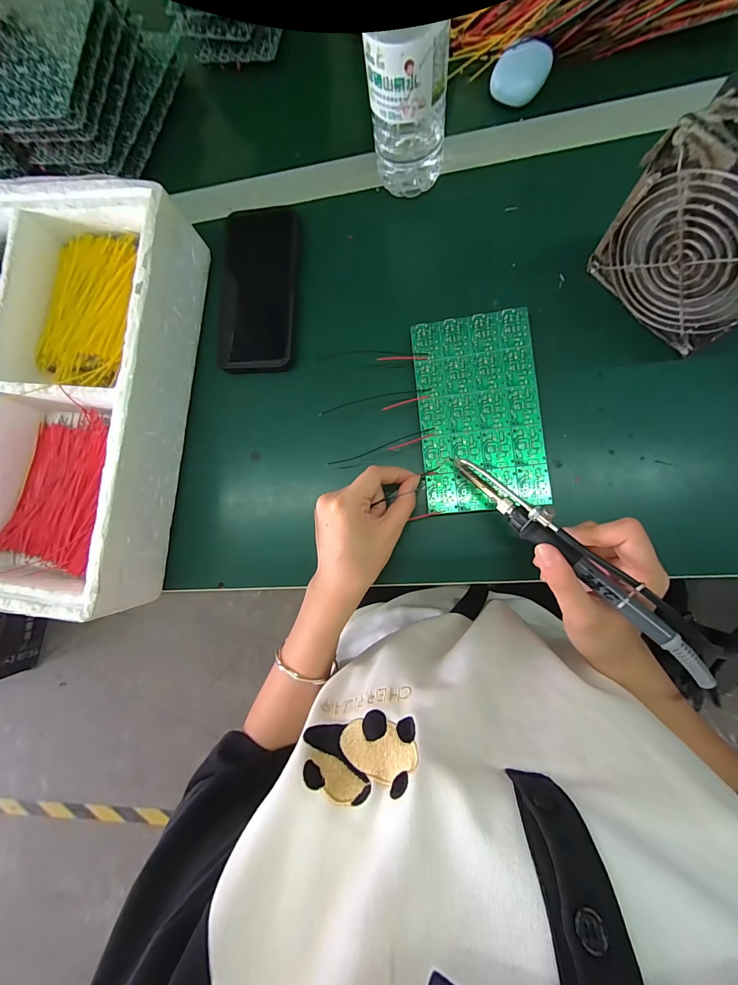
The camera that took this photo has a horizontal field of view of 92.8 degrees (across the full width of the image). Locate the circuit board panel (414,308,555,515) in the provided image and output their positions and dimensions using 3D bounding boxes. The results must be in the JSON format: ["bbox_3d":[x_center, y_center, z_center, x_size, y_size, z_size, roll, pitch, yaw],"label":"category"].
[{"bbox_3d":[0.096,-0.072,0.310,0.101,0.004,0.172,-5,84,9],"label":"circuit board panel"}]

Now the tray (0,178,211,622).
[{"bbox_3d":[-0.346,-0.095,0.345,0.314,0.075,0.373,6,86,9],"label":"tray"}]

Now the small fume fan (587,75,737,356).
[{"bbox_3d":[0.238,-0.174,0.251,0.045,0.128,0.126,-37,85,6],"label":"small fume fan"}]

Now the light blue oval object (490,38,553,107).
[{"bbox_3d":[0.143,-0.396,0.333,0.048,0.029,0.036,19,88,10],"label":"light blue oval object"}]

